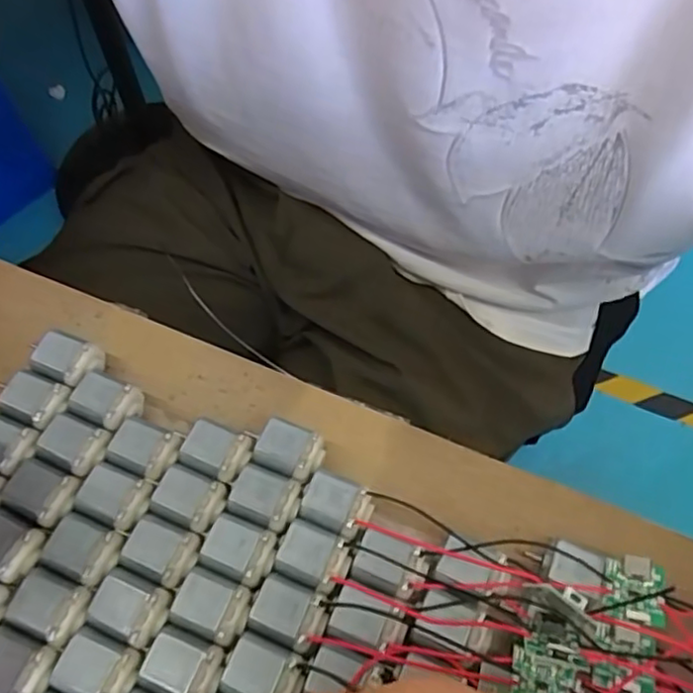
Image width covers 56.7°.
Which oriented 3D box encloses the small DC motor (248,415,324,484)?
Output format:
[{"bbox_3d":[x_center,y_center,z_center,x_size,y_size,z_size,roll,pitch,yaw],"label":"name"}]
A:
[{"bbox_3d":[-0.020,0.040,0.239,0.024,0.015,0.017,19,64,10],"label":"small DC motor"}]

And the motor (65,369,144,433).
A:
[{"bbox_3d":[-0.090,0.023,0.247,0.027,0.016,0.018,20,64,10],"label":"motor"}]

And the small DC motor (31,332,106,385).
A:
[{"bbox_3d":[-0.109,0.007,0.253,0.027,0.015,0.017,16,63,8],"label":"small DC motor"}]

